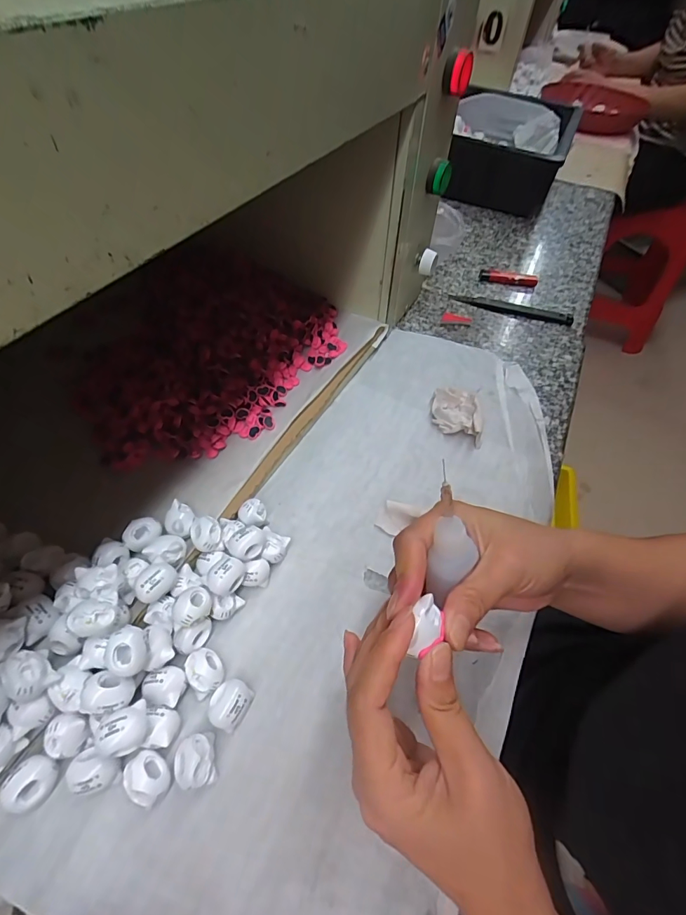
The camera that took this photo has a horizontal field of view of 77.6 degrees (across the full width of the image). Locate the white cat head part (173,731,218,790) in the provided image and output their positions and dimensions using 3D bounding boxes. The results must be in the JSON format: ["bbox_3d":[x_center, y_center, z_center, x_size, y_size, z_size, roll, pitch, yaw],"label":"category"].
[{"bbox_3d":[-0.082,0.167,0.235,0.020,0.017,0.024,-11,56,-8],"label":"white cat head part"}]

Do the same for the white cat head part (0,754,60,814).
[{"bbox_3d":[-0.166,0.173,0.227,0.023,0.014,0.024,1,55,-1],"label":"white cat head part"}]

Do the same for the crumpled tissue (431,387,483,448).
[{"bbox_3d":[0.106,-0.039,0.399,0.044,0.019,0.057,7,56,4],"label":"crumpled tissue"}]

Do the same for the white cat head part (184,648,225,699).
[{"bbox_3d":[-0.085,0.131,0.263,0.021,0.018,0.026,-20,58,-14],"label":"white cat head part"}]

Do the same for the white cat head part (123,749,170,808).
[{"bbox_3d":[-0.105,0.173,0.231,0.018,0.018,0.024,-33,62,-22],"label":"white cat head part"}]

